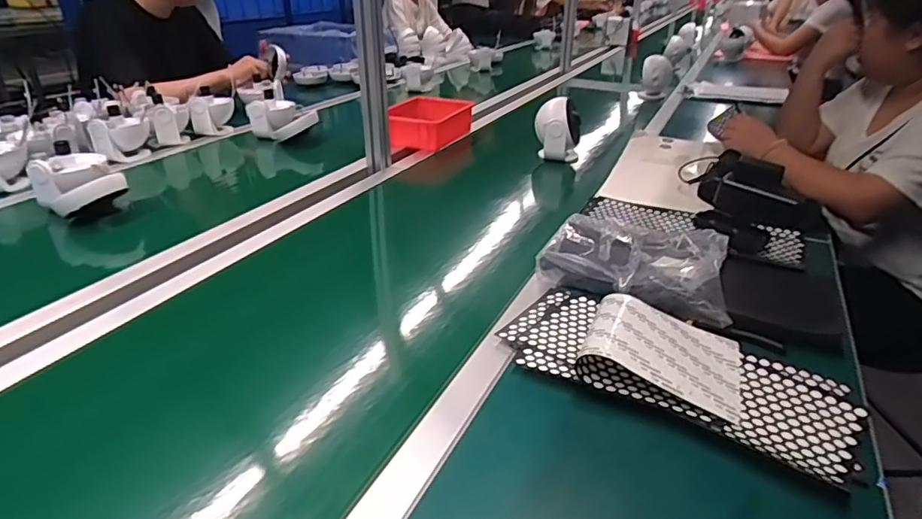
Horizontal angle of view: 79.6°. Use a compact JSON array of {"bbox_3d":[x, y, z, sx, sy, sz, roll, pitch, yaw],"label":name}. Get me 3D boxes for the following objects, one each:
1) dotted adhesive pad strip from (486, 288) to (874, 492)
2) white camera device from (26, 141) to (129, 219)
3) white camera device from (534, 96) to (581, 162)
[{"bbox_3d":[0.217,0.101,0.578,0.346,0.046,0.155,19,35,29],"label":"dotted adhesive pad strip"},{"bbox_3d":[-0.665,-0.138,0.957,0.140,0.093,0.122,26,38,37],"label":"white camera device"},{"bbox_3d":[0.216,-0.286,1.241,0.102,0.128,0.101,5,30,7],"label":"white camera device"}]

